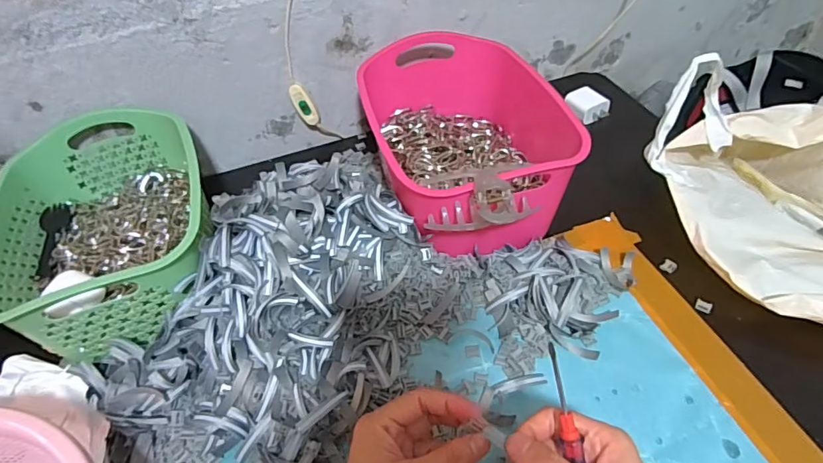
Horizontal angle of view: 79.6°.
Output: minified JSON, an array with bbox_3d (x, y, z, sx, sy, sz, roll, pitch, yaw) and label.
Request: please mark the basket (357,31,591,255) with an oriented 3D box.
[{"bbox_3d":[0.062,-0.094,0.553,0.192,0.127,0.318,-14,48,-7],"label":"basket"}]

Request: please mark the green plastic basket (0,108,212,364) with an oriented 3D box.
[{"bbox_3d":[-0.316,-0.017,0.520,0.202,0.097,0.276,-19,49,-11],"label":"green plastic basket"}]

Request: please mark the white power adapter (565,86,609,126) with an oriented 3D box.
[{"bbox_3d":[0.245,-0.175,0.689,0.048,0.024,0.052,-30,52,-20],"label":"white power adapter"}]

